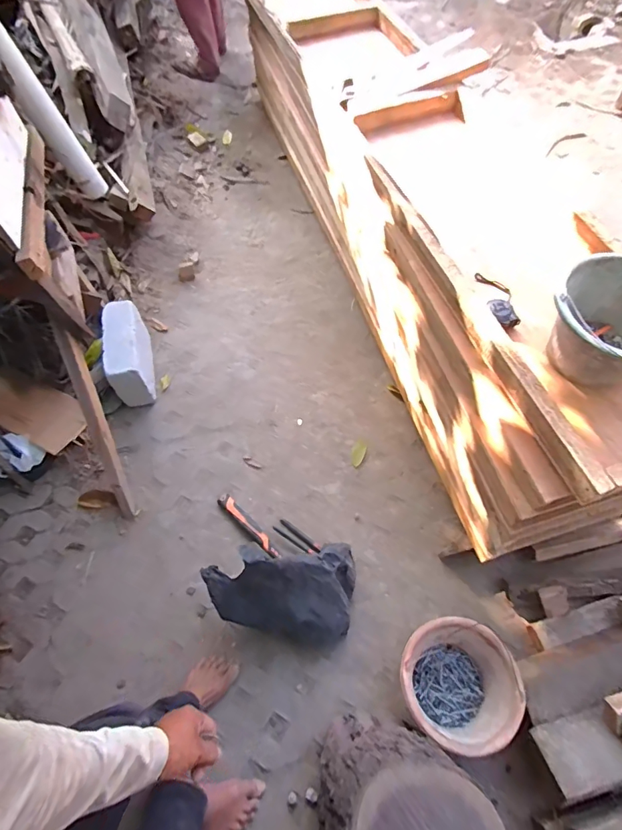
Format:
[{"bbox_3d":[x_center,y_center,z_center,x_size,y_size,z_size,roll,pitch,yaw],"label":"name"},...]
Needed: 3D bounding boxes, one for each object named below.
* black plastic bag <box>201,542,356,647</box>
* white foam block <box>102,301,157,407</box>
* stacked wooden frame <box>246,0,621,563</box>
[{"bbox_3d":[-0.062,0.436,1.083,0.346,0.285,0.216,-8,63,-2],"label":"black plastic bag"},{"bbox_3d":[-0.581,-0.200,1.439,0.104,0.183,0.293,-12,63,-5],"label":"white foam block"},{"bbox_3d":[0.309,-0.724,1.469,0.454,0.495,2.213,-16,64,-7],"label":"stacked wooden frame"}]

